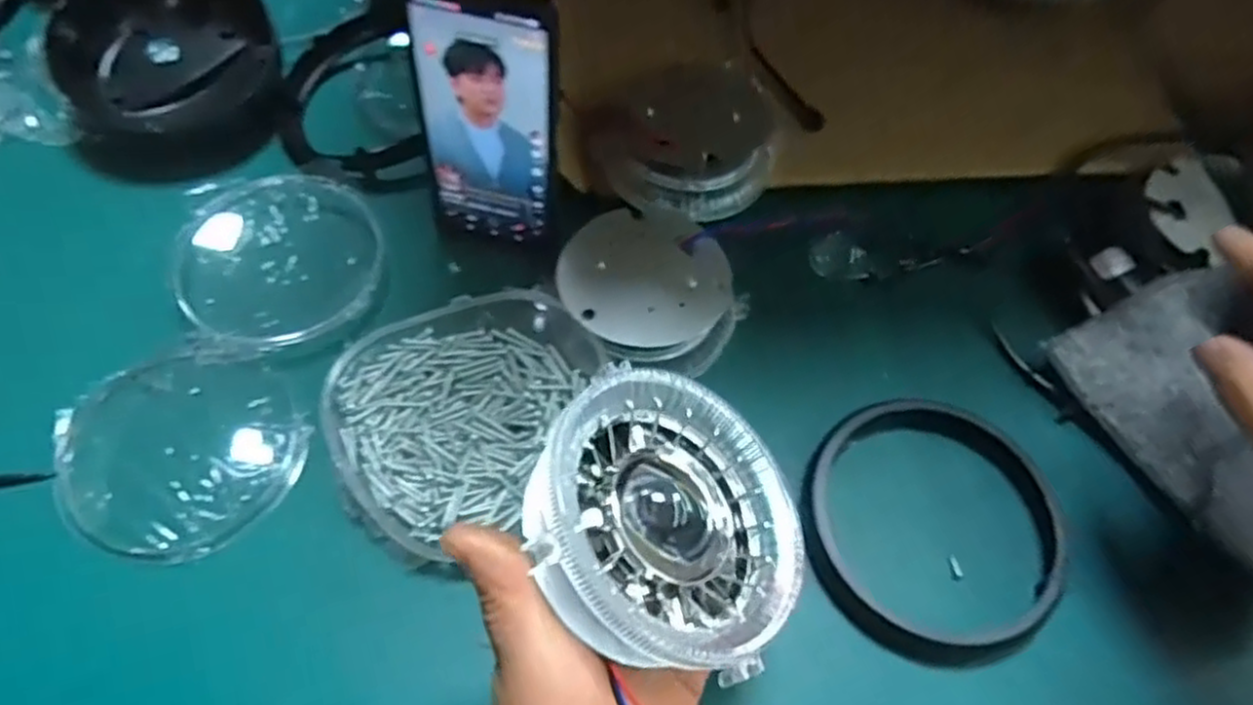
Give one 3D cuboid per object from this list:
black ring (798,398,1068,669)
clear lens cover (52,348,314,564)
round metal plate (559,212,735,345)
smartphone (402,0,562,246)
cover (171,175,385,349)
[{"bbox_3d":[0.158,0.088,0.397,0.129,0.016,0.135,1,60,-2],"label":"black ring"},{"bbox_3d":[-0.238,0.049,0.408,0.118,0.016,0.115,35,64,17],"label":"clear lens cover"},{"bbox_3d":[0.009,-0.045,0.443,0.094,0.007,0.093,1,59,-1],"label":"round metal plate"},{"bbox_3d":[-0.076,-0.121,0.421,0.079,0.162,0.005,14,53,5],"label":"smartphone"},{"bbox_3d":[-0.209,-0.060,0.467,0.113,0.025,0.115,-12,61,-10],"label":"cover"}]

